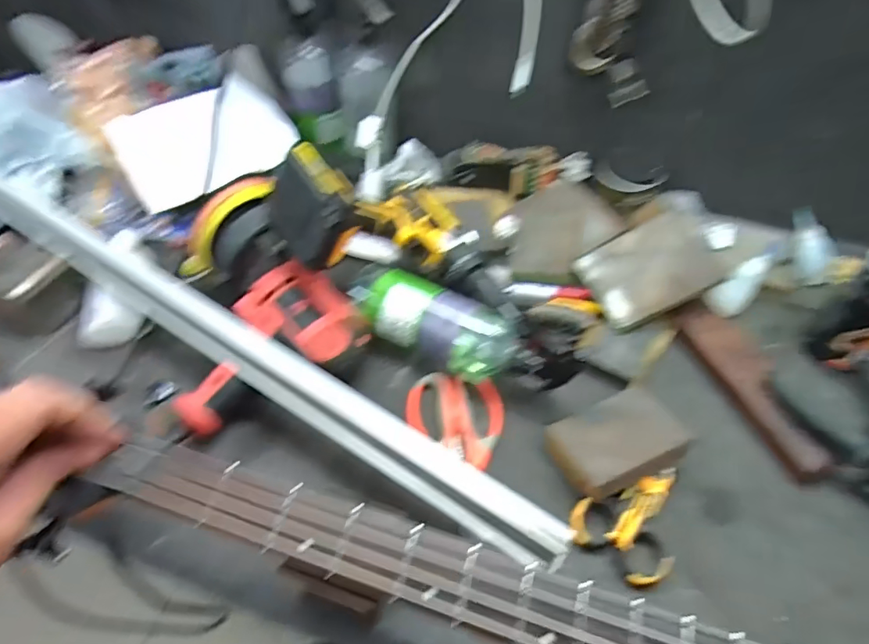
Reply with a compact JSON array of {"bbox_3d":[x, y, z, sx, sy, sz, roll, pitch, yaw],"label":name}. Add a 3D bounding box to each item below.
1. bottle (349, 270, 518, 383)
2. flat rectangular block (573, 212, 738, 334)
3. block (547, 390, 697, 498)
[{"bbox_3d":[-0.003,-0.001,0.505,0.175,0.060,0.072,17,53,12],"label":"bottle"},{"bbox_3d":[0.226,-0.059,0.527,0.132,0.015,0.098,-31,65,4],"label":"flat rectangular block"},{"bbox_3d":[0.158,0.105,0.437,0.110,0.031,0.070,-19,55,-15],"label":"block"}]

